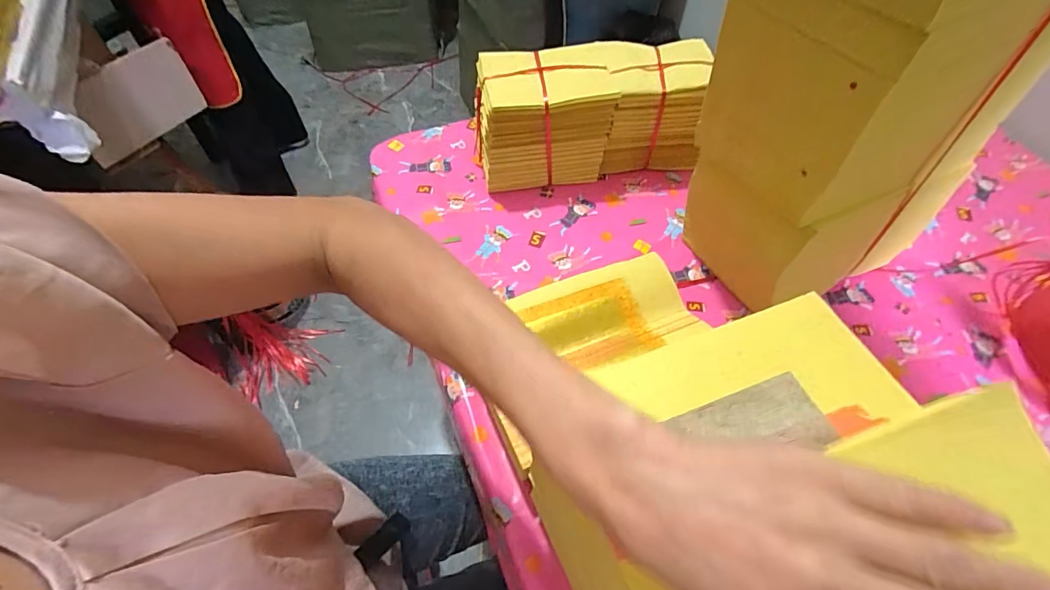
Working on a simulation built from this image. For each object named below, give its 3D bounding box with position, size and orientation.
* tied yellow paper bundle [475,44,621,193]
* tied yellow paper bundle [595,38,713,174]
[{"bbox_3d":[0.022,-0.240,0.649,0.168,0.145,0.120,-5,57,-6],"label":"tied yellow paper bundle"},{"bbox_3d":[0.169,-0.264,0.671,0.130,0.146,0.113,-5,57,-6],"label":"tied yellow paper bundle"}]

